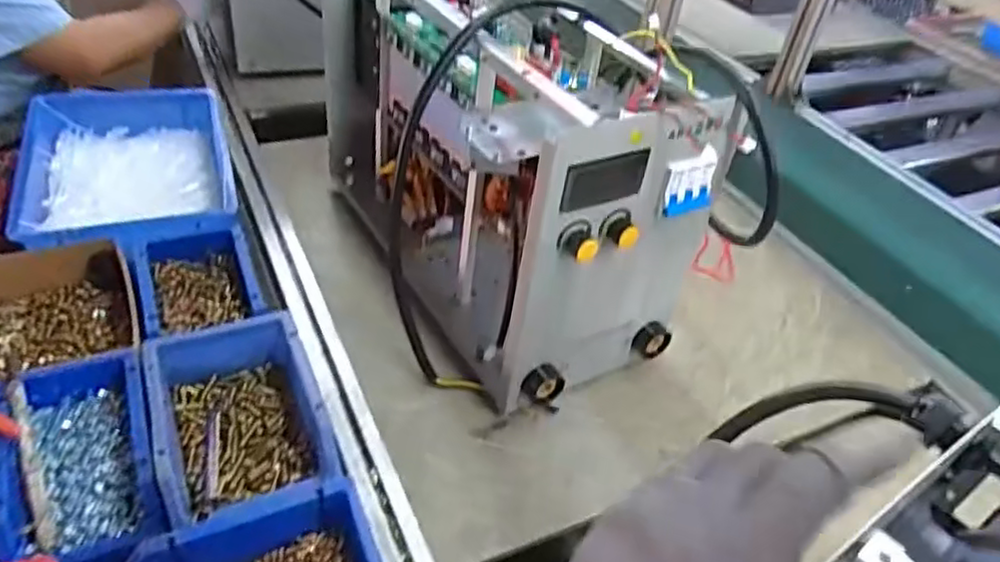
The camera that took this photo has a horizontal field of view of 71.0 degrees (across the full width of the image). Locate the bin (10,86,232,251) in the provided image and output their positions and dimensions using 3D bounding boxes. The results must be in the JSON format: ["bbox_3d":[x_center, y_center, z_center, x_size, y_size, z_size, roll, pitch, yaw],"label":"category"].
[{"bbox_3d":[-0.426,-0.111,0.822,0.206,0.103,0.306,-11,44,-20],"label":"bin"}]

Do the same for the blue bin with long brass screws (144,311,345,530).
[{"bbox_3d":[-0.209,0.114,0.561,0.119,0.072,0.181,-13,45,-23],"label":"blue bin with long brass screws"}]

